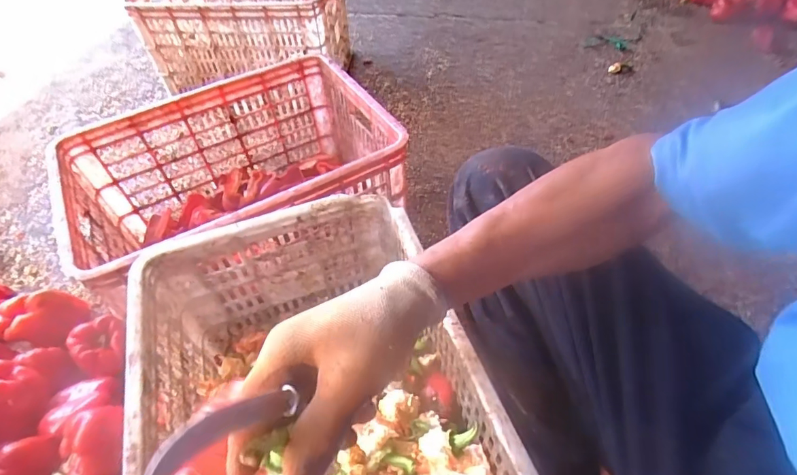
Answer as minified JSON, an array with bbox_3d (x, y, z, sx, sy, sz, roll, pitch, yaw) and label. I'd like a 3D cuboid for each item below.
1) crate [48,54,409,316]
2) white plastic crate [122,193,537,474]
[{"bbox_3d":[-0.270,-0.077,0.796,0.499,0.245,0.321,-25,53,-17],"label":"crate"},{"bbox_3d":[-0.087,0.221,0.532,0.354,0.223,0.521,-16,51,-10],"label":"white plastic crate"}]

